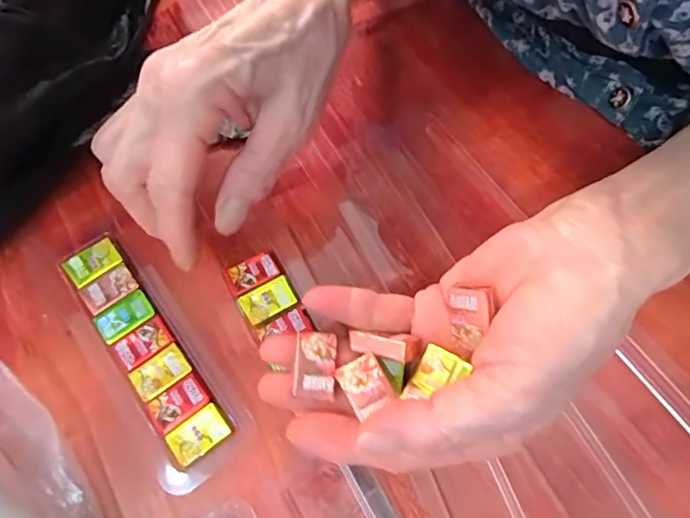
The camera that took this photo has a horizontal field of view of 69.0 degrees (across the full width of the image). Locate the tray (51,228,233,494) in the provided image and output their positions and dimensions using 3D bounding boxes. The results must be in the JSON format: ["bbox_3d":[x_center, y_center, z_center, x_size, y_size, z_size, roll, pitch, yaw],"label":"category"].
[{"bbox_3d":[-0.098,0.044,0.239,0.037,0.008,0.128,-35,73,-13],"label":"tray"}]

